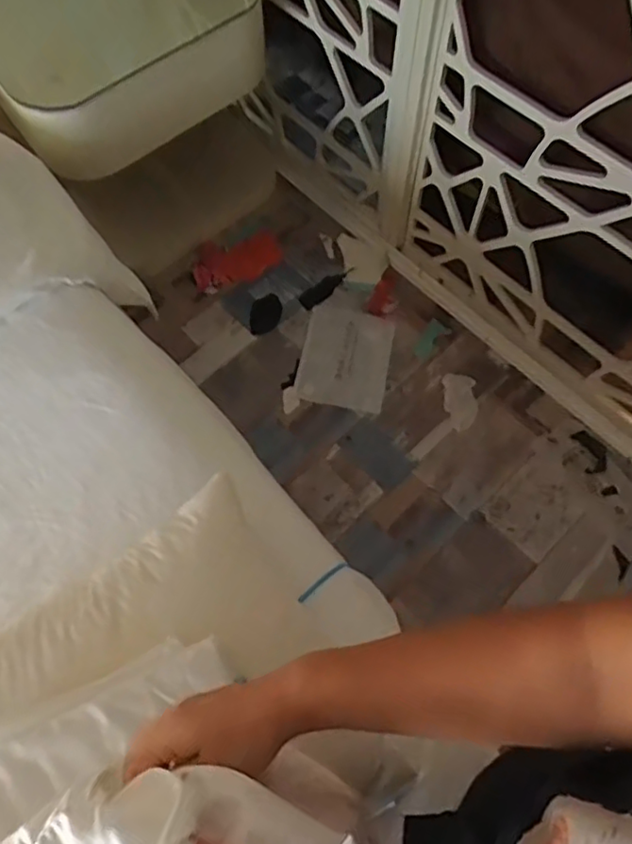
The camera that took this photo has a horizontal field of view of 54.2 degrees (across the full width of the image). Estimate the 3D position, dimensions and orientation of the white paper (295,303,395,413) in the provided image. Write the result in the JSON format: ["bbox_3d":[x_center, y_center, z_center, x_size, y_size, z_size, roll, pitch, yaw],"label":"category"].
[{"bbox_3d":[0.075,-0.161,1.518,0.210,0.013,0.249,13,76,0],"label":"white paper"}]

